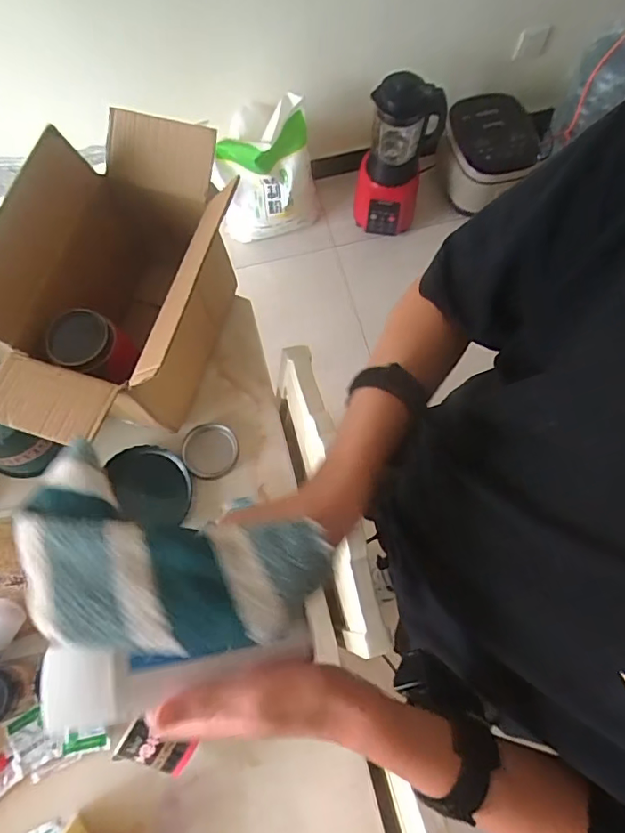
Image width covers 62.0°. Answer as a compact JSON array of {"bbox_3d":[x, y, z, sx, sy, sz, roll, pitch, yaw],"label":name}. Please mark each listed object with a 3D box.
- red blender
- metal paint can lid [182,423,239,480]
[{"bbox_3d":[0.263,-0.813,1.600,0.211,0.441,0.268,17,72,6],"label":"red blender"},{"bbox_3d":[-0.145,0.048,0.737,0.076,0.011,0.078,0,71,1],"label":"metal paint can lid"}]

